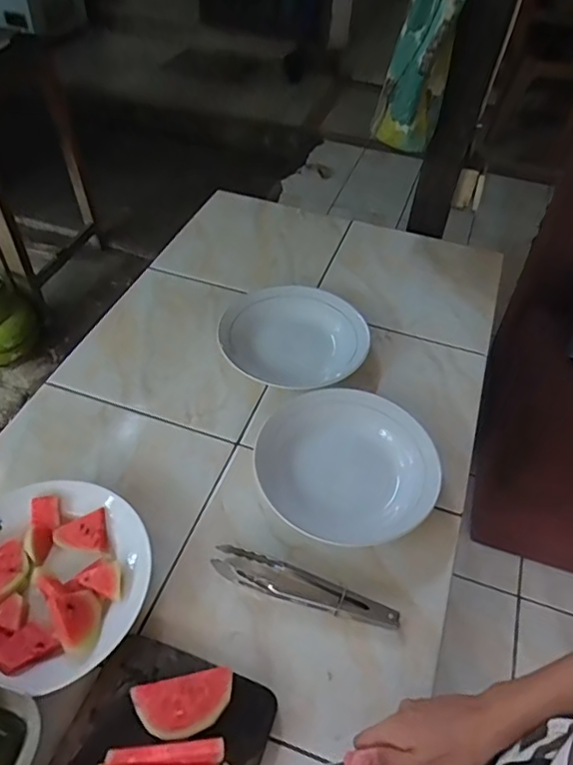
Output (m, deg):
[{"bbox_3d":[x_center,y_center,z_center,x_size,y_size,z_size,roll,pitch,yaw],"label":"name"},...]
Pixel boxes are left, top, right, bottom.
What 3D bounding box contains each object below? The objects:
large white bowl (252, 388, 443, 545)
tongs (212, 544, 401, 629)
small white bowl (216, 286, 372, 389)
[{"bbox_3d":[0.077,0.101,0.713,0.222,0.054,0.189,11,48,9],"label":"large white bowl"},{"bbox_3d":[0.020,0.221,0.612,0.205,0.021,0.042,15,49,13],"label":"tongs"},{"bbox_3d":[0.010,-0.070,0.850,0.221,0.051,0.196,6,47,5],"label":"small white bowl"}]

